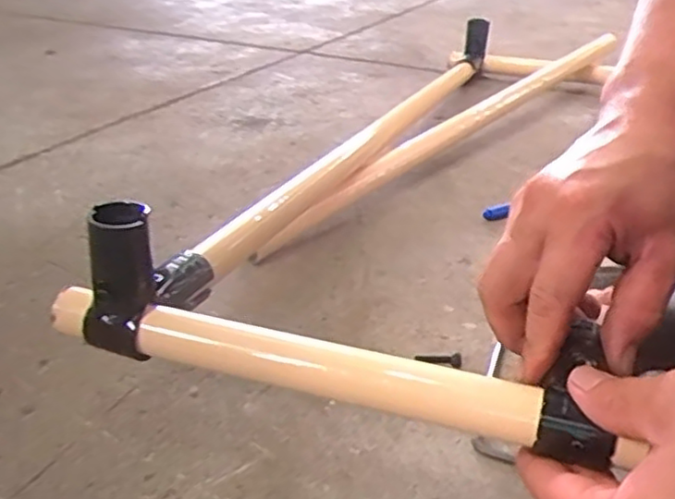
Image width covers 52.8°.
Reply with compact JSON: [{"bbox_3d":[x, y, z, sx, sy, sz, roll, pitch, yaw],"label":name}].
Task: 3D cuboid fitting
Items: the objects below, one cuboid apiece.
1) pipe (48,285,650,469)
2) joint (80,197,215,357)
[{"bbox_3d":[-0.015,0.059,0.353,0.305,0.026,0.028,10,35,18],"label":"pipe"},{"bbox_3d":[-0.107,0.004,0.392,0.037,0.084,0.087,15,32,23],"label":"joint"}]

